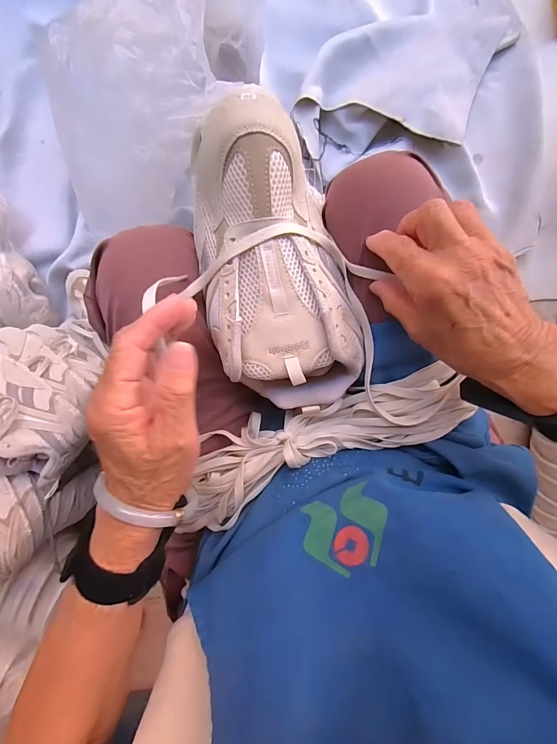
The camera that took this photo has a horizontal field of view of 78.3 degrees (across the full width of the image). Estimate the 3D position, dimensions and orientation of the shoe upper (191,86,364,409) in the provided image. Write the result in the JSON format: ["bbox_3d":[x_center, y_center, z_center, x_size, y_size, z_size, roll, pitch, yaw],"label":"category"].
[{"bbox_3d":[-0.001,-0.077,0.264,0.118,0.066,0.219,-17,97,0],"label":"shoe upper"}]

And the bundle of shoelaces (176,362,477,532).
[{"bbox_3d":[0.034,0.068,0.314,0.292,0.032,0.080,-22,97,0],"label":"bundle of shoelaces"}]

